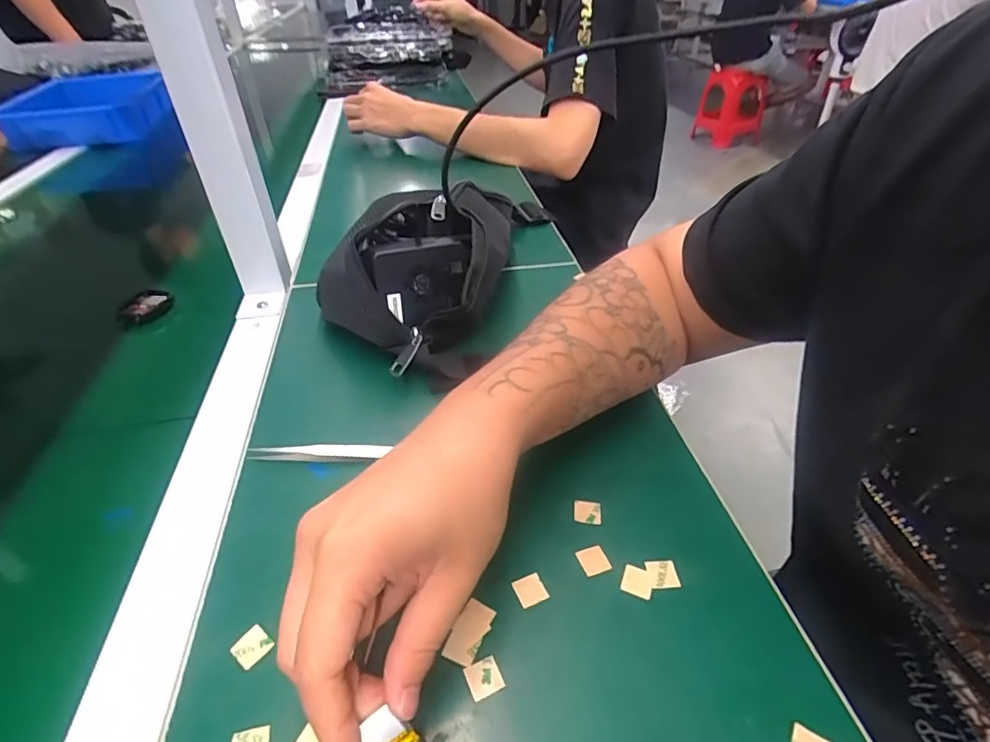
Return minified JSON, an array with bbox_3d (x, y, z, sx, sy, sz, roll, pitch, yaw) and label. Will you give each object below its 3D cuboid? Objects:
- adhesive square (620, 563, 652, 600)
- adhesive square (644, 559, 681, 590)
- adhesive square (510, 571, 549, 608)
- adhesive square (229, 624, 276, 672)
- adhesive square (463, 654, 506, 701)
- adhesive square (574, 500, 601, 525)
[{"bbox_3d":[0.077,0.111,0.274,0.015,0.004,0.015,15,42,19],"label":"adhesive square"},{"bbox_3d":[0.091,0.109,0.277,0.016,0.004,0.016,-4,39,-4],"label":"adhesive square"},{"bbox_3d":[0.019,0.114,0.270,0.015,0.004,0.015,-15,41,-17],"label":"adhesive square"},{"bbox_3d":[-0.117,0.132,0.247,0.016,0.004,0.016,25,46,28],"label":"adhesive square"},{"bbox_3d":[-0.005,0.142,0.238,0.015,0.004,0.015,-17,43,-18],"label":"adhesive square"},{"bbox_3d":[0.056,0.085,0.308,0.016,0.004,0.014,4,45,7],"label":"adhesive square"}]

